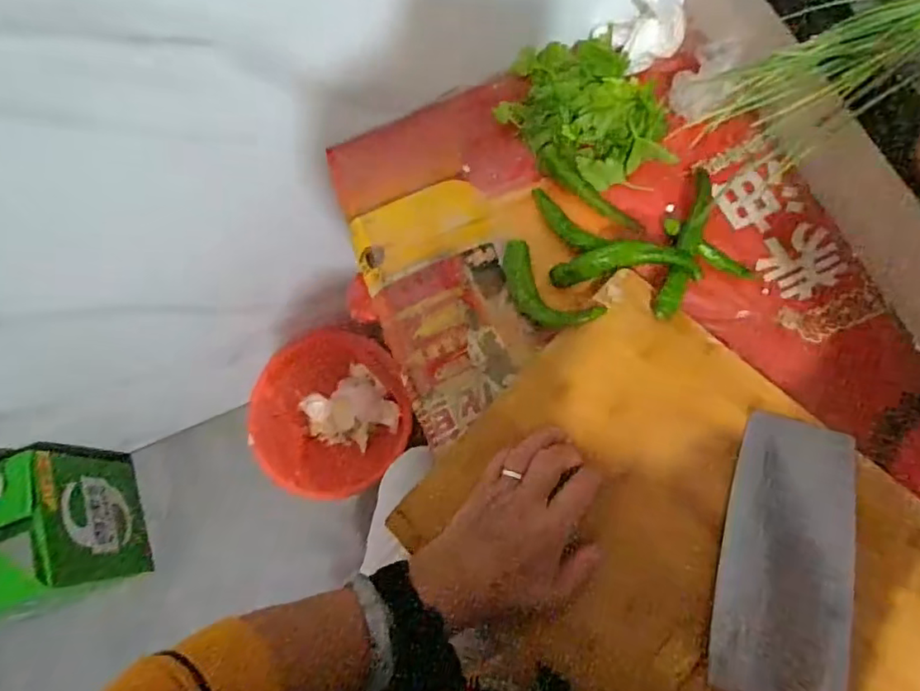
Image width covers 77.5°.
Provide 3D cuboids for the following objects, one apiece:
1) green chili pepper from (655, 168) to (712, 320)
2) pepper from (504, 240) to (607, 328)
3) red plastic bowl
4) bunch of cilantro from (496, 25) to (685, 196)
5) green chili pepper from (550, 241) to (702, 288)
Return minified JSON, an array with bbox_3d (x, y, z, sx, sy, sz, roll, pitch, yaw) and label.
[{"bbox_3d":[0.196,-0.093,0.490,0.020,0.027,0.149,19,76,7],"label":"green chili pepper"},{"bbox_3d":[0.071,-0.048,0.502,0.046,0.021,0.101,-41,77,-9],"label":"pepper"},{"bbox_3d":[-0.211,0.115,0.957,0.245,0.105,0.259,-1,74,2],"label":"red plastic bowl"},{"bbox_3d":[0.108,-0.226,0.535,0.123,0.056,0.162,-24,74,-5],"label":"bunch of cilantro"},{"bbox_3d":[0.137,-0.070,0.485,0.118,0.025,0.039,-5,73,16],"label":"green chili pepper"}]

